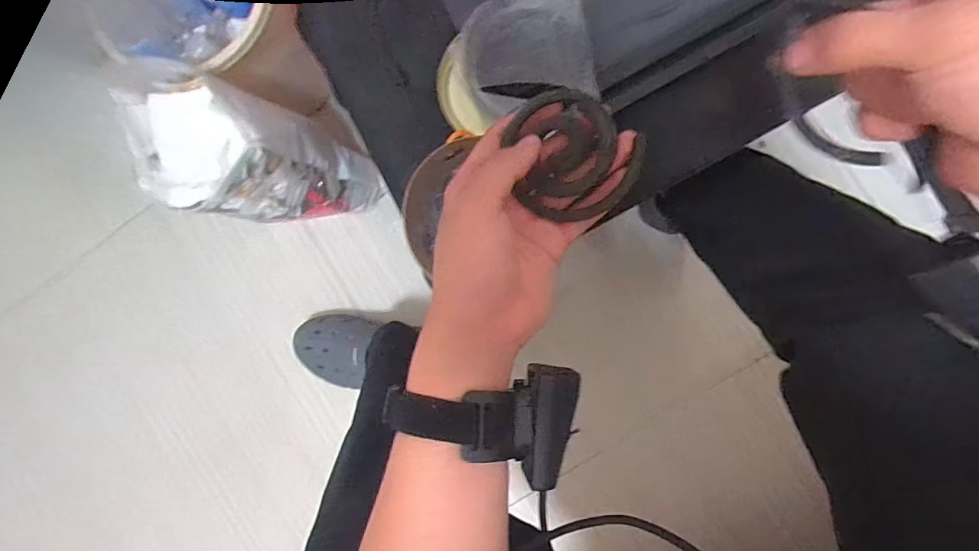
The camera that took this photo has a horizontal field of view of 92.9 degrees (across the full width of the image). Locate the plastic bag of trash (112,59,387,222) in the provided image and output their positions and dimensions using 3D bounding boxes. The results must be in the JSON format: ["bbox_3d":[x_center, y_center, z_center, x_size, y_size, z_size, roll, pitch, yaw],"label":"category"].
[{"bbox_3d":[-0.304,-0.160,0.658,0.172,0.325,0.162,-2,93,9],"label":"plastic bag of trash"}]

